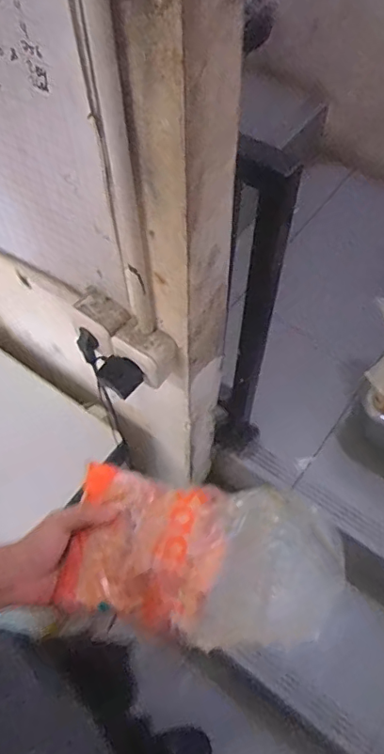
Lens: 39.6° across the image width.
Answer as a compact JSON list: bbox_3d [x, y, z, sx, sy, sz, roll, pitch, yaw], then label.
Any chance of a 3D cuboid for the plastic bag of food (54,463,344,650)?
[{"bbox_3d":[0.013,0.183,0.543,0.272,0.063,0.150,6,59,4],"label":"plastic bag of food"}]

